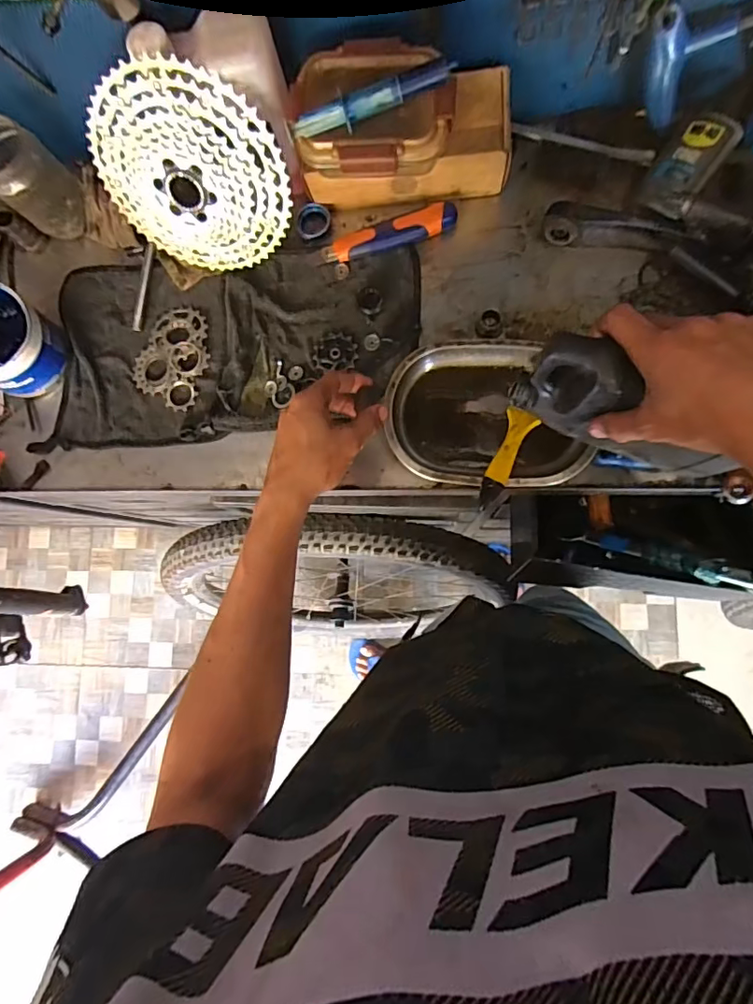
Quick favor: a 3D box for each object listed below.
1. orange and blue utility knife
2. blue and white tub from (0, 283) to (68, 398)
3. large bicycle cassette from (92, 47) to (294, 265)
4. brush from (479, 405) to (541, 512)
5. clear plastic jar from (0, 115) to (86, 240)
[{"bbox_3d":[0.016,-0.300,0.586,0.152,0.018,0.027,-17,82,4],"label":"orange and blue utility knife"},{"bbox_3d":[-0.407,-0.176,0.577,0.096,0.093,0.097,-1,83,6],"label":"blue and white tub"},{"bbox_3d":[-0.185,-0.320,0.526,0.183,0.193,0.027,-2,57,13],"label":"large bicycle cassette"},{"bbox_3d":[0.134,-0.043,0.530,0.033,0.016,0.109,20,86,8],"label":"brush"},{"bbox_3d":[-0.385,-0.359,0.585,0.090,0.097,0.078,42,89,9],"label":"clear plastic jar"}]

